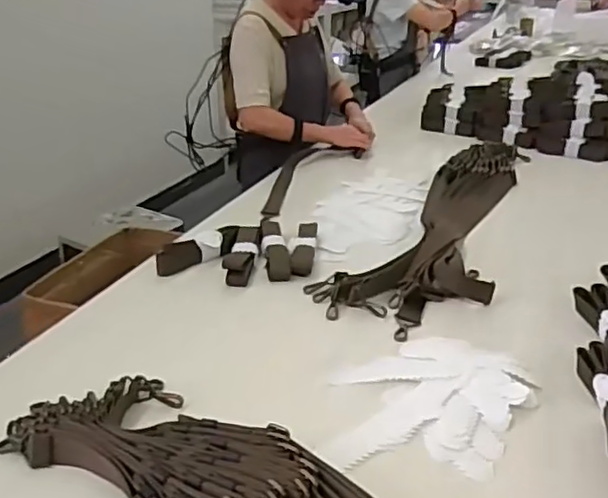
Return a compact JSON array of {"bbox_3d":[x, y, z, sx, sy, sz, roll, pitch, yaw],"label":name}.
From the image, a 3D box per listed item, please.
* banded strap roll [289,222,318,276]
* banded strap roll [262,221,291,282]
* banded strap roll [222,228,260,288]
[{"bbox_3d":[-0.002,-0.003,1.176,0.046,0.034,0.159,1,25,4],"label":"banded strap roll"},{"bbox_3d":[-0.054,0.002,1.177,0.043,0.036,0.201,-4,25,-7],"label":"banded strap roll"},{"bbox_3d":[-0.107,0.011,1.154,0.047,0.050,0.181,2,25,6],"label":"banded strap roll"}]

